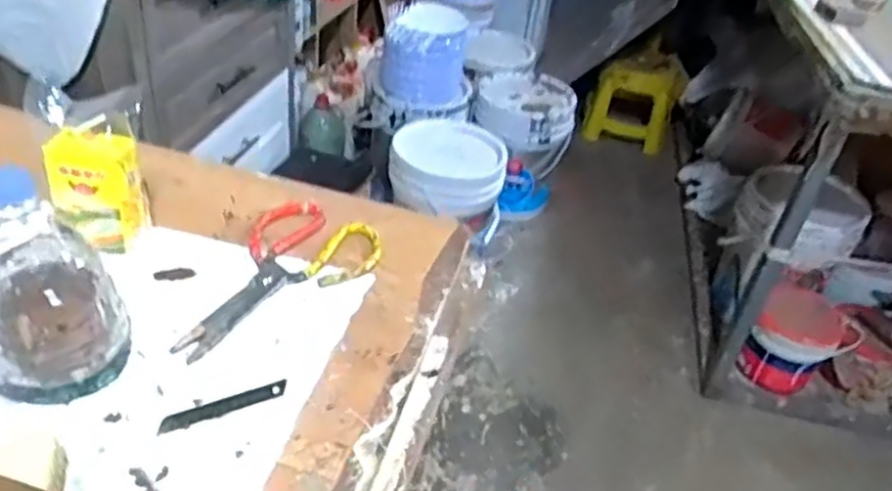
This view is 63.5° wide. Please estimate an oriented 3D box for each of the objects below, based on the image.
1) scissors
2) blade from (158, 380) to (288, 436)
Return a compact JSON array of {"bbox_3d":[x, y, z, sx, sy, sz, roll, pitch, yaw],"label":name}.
[{"bbox_3d":[-0.148,0.030,0.670,0.125,0.011,0.232,16,37,9],"label":"scissors"},{"bbox_3d":[-0.170,0.124,0.555,0.096,0.004,0.016,-14,42,-29],"label":"blade"}]

